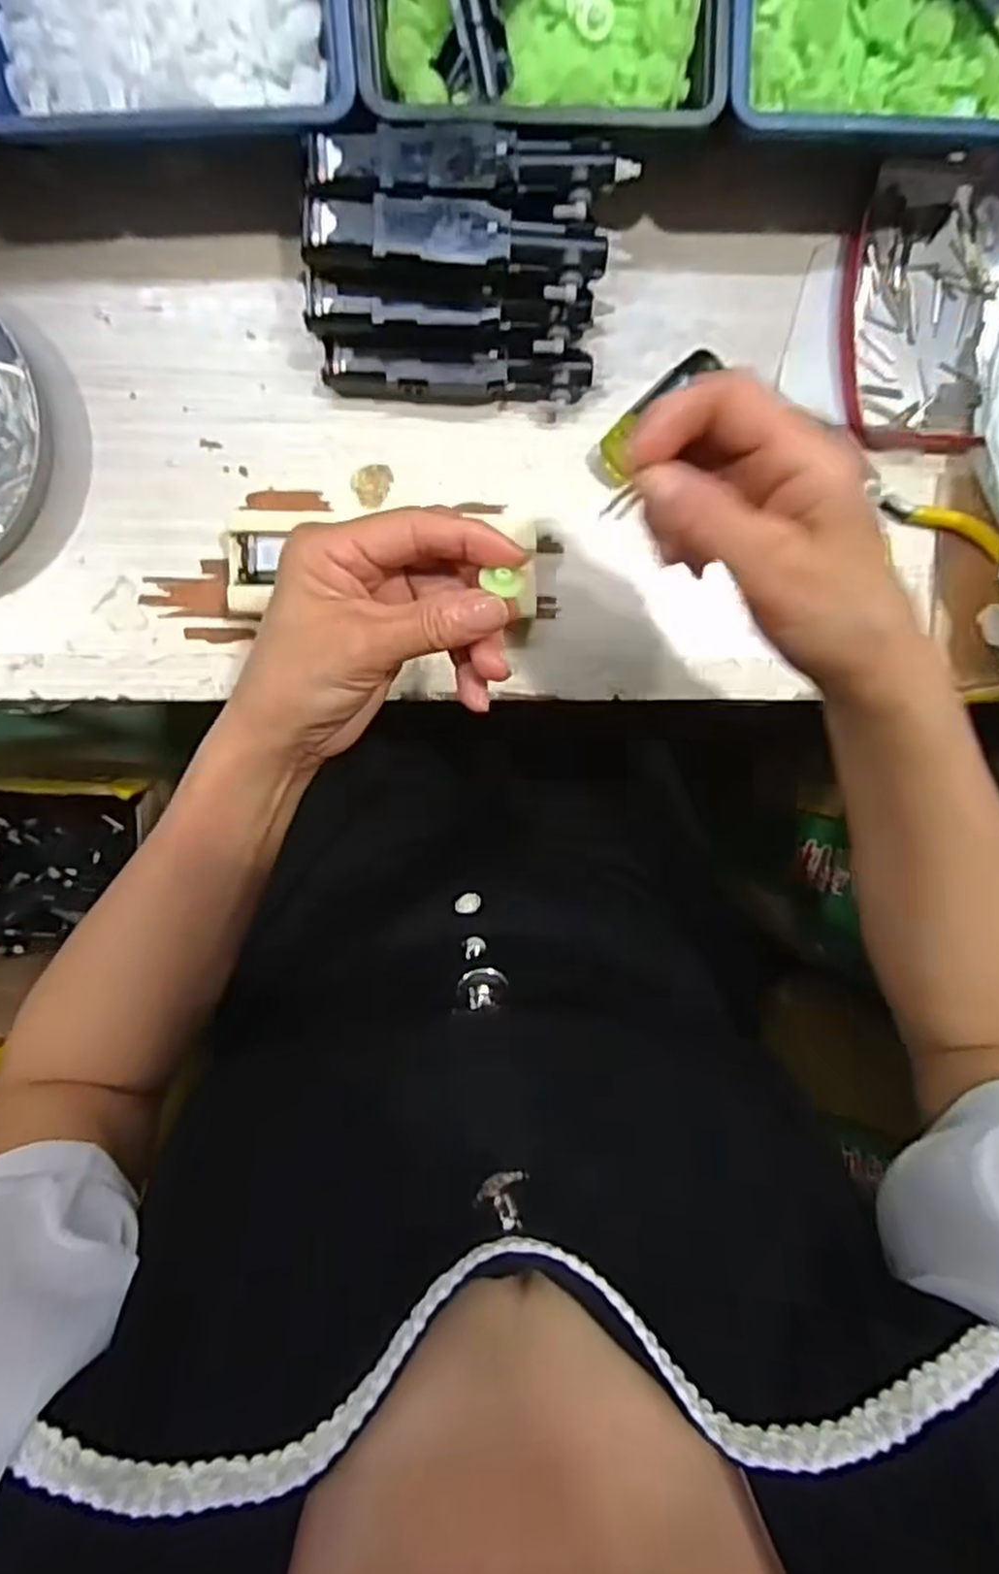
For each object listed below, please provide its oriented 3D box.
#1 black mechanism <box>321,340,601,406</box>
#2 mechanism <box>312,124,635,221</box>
[{"bbox_3d":[-0.018,-0.187,0.351,0.118,0.021,0.021,-2,97,-4],"label":"black mechanism"},{"bbox_3d":[-0.011,-0.242,0.304,0.126,0.013,0.027,-1,97,-4],"label":"mechanism"}]

